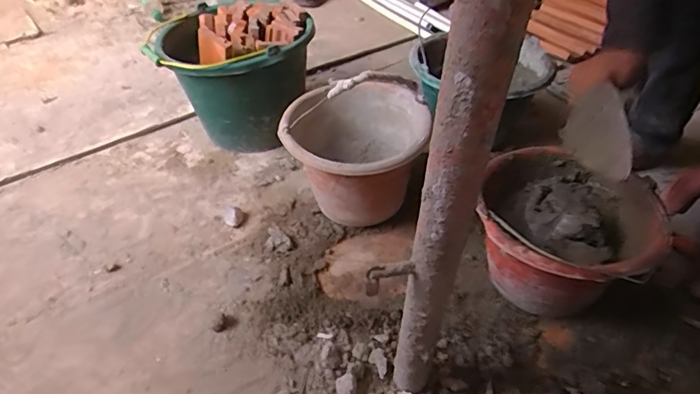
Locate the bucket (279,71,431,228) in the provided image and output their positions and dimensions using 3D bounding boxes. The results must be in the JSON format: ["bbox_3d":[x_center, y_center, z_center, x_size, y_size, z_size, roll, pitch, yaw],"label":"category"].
[{"bbox_3d":[0.007,-0.073,0.821,0.228,0.190,0.254,7,45,10],"label":"bucket"}]

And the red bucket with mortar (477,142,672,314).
[{"bbox_3d":[0.298,0.062,0.675,0.218,0.169,0.234,14,46,16],"label":"red bucket with mortar"}]

